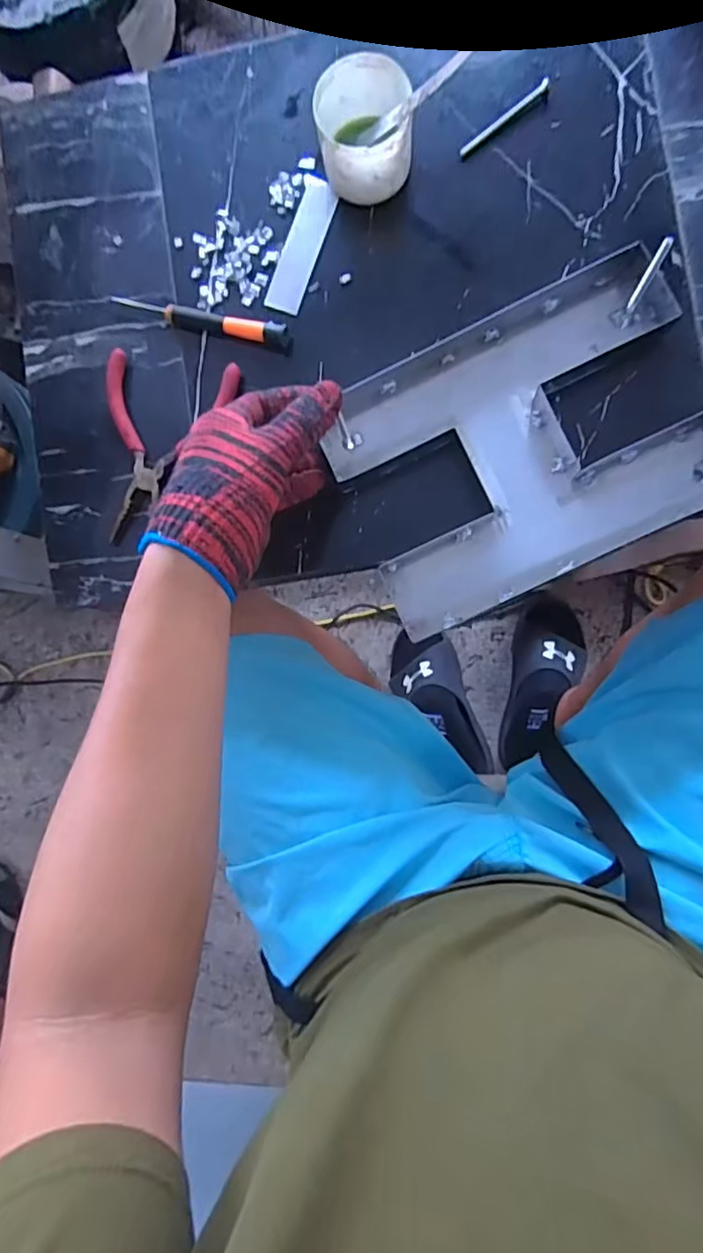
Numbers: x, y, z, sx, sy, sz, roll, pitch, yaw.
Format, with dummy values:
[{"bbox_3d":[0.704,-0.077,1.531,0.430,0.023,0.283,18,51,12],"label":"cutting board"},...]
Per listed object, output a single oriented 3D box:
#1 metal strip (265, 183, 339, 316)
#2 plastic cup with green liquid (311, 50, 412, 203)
[{"bbox_3d":[-0.037,-0.283,0.450,0.028,0.004,0.098,20,90,7],"label":"metal strip"},{"bbox_3d":[0.010,-0.347,0.423,0.068,0.051,0.073,-6,87,6],"label":"plastic cup with green liquid"}]

